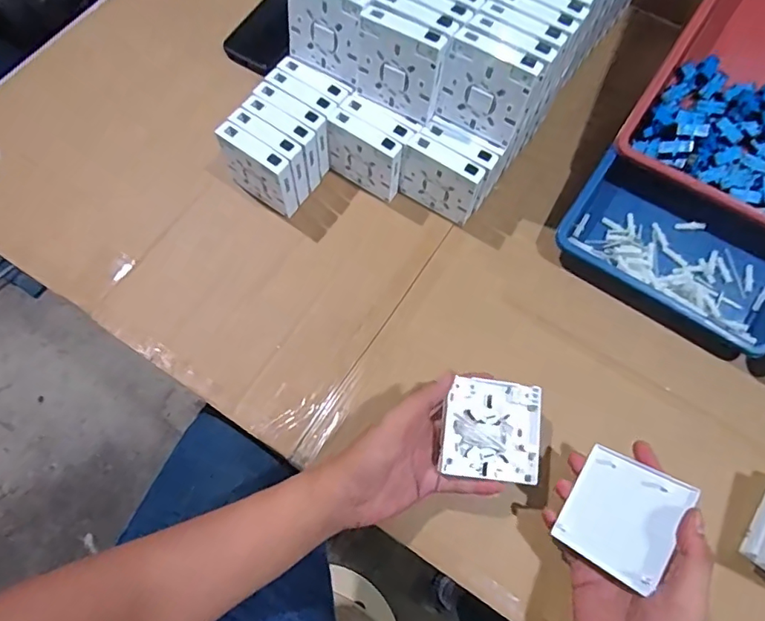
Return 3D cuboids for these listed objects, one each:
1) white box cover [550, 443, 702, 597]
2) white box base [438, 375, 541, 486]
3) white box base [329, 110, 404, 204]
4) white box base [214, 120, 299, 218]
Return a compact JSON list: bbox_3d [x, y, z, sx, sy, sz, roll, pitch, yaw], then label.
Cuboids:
[{"bbox_3d":[0.187,0.161,0.395,0.006,0.083,0.086,36,80,-34],"label":"white box cover"},{"bbox_3d":[0.099,0.106,0.453,0.087,0.021,0.084,7,69,1],"label":"white box base"},{"bbox_3d":[-0.019,-0.172,0.565,0.090,0.086,0.023,34,72,11],"label":"white box base"},{"bbox_3d":[-0.136,-0.153,0.554,0.087,0.091,0.024,34,72,11],"label":"white box base"}]

